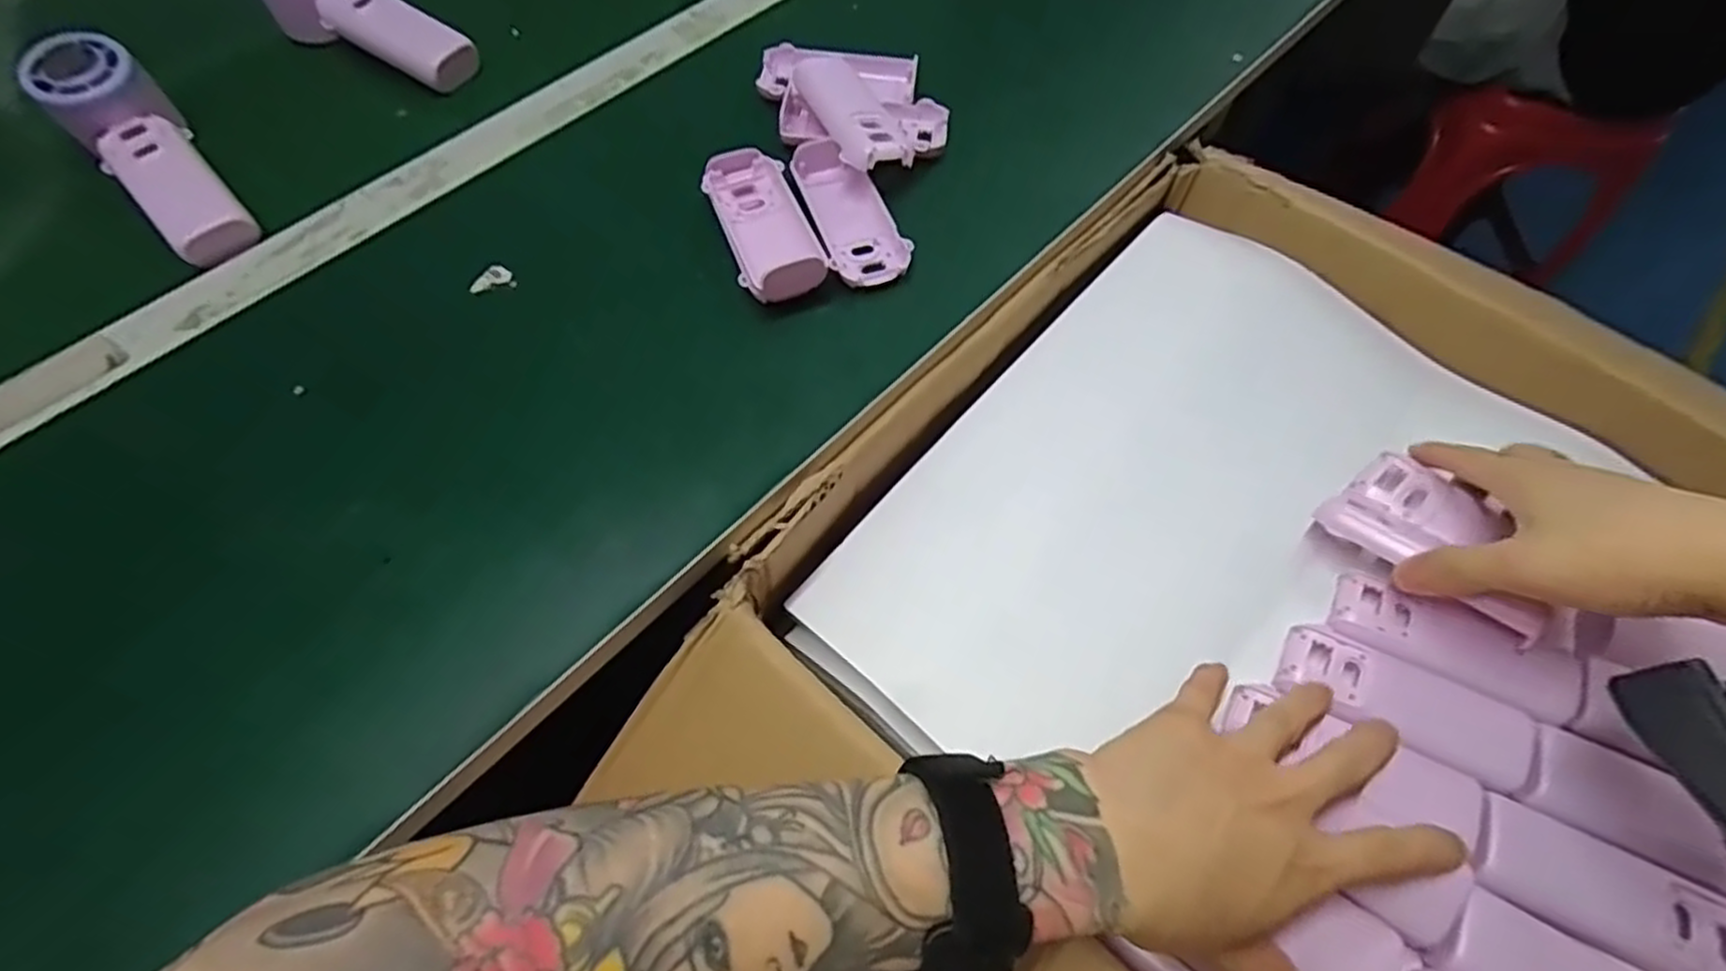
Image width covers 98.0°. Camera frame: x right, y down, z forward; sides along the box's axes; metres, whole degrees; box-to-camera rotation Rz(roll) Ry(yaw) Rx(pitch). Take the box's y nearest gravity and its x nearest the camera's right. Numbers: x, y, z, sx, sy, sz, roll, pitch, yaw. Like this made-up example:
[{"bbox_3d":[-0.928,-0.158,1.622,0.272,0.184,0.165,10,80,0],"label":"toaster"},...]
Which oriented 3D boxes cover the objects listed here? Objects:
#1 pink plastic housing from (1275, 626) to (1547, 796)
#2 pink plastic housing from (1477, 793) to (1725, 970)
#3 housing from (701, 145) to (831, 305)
[{"bbox_3d":[0.263,0.107,0.367,0.105,0.025,0.043,28,66,13],"label":"pink plastic housing"},{"bbox_3d":[0.318,0.175,0.316,0.106,0.017,0.043,23,65,10],"label":"pink plastic housing"},{"bbox_3d":[-0.058,-0.155,0.436,0.048,0.030,0.114,-19,65,-10],"label":"housing"}]

